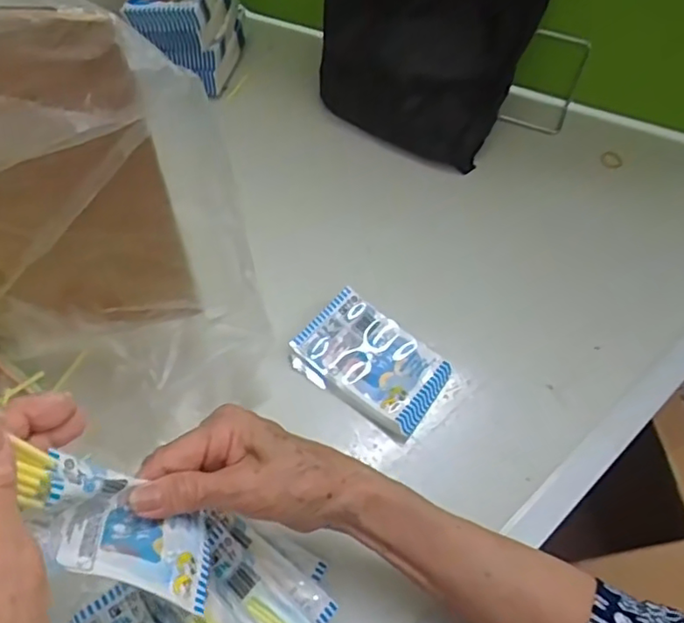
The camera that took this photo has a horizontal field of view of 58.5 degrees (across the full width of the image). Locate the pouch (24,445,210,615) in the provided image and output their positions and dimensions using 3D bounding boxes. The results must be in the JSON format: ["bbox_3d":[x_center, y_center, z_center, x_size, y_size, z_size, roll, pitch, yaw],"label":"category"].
[{"bbox_3d":[-0.106,0.107,0.295,0.022,0.097,0.049,-37,28,16],"label":"pouch"}]

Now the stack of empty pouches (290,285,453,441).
[{"bbox_3d":[0.022,0.038,0.468,0.111,0.018,0.075,35,62,16],"label":"stack of empty pouches"}]

